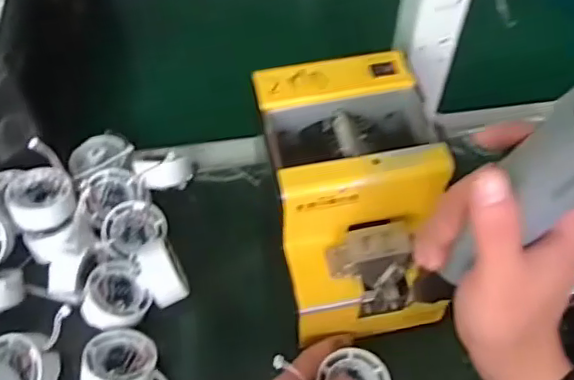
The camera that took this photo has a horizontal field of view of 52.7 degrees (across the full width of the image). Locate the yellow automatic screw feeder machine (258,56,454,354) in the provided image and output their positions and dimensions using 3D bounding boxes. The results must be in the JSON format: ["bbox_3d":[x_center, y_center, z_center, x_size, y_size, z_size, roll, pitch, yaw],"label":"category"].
[{"bbox_3d":[0.052,0.009,0.459,0.123,0.134,0.181,-9,53,-6],"label":"yellow automatic screw feeder machine"}]

